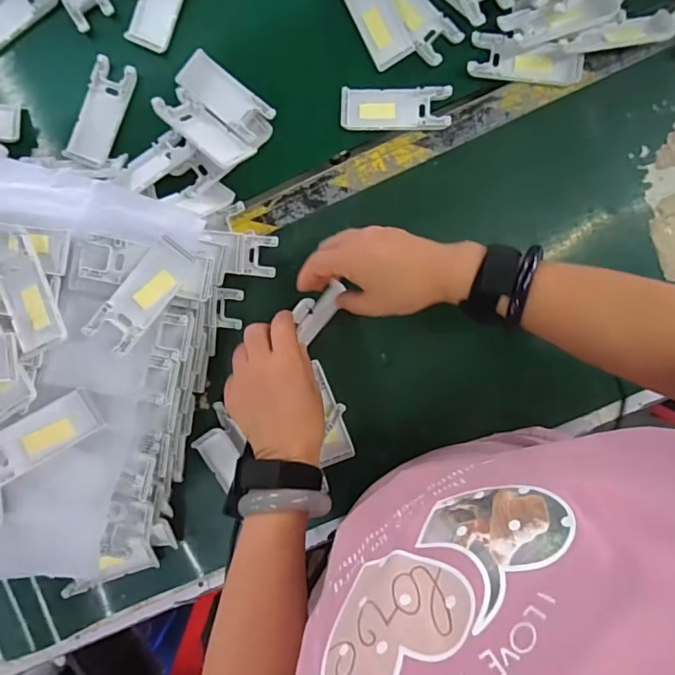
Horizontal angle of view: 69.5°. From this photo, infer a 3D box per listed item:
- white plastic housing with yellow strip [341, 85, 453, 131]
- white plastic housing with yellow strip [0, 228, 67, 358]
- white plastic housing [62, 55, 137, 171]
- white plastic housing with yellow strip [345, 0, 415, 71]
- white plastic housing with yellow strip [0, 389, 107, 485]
[{"bbox_3d":[0.056,-0.222,0.472,0.103,0.012,0.040,1,94,1],"label":"white plastic housing with yellow strip"},{"bbox_3d":[-0.255,-0.040,0.396,0.041,0.014,0.106,-24,84,7],"label":"white plastic housing with yellow strip"},{"bbox_3d":[-0.234,-0.222,0.482,0.041,0.011,0.103,19,94,-1],"label":"white plastic housing"},{"bbox_3d":[0.035,-0.313,0.464,0.043,0.011,0.100,-28,93,3],"label":"white plastic housing with yellow strip"},{"bbox_3d":[-0.246,0.083,0.393,0.105,0.007,0.038,-30,94,-17],"label":"white plastic housing with yellow strip"}]

